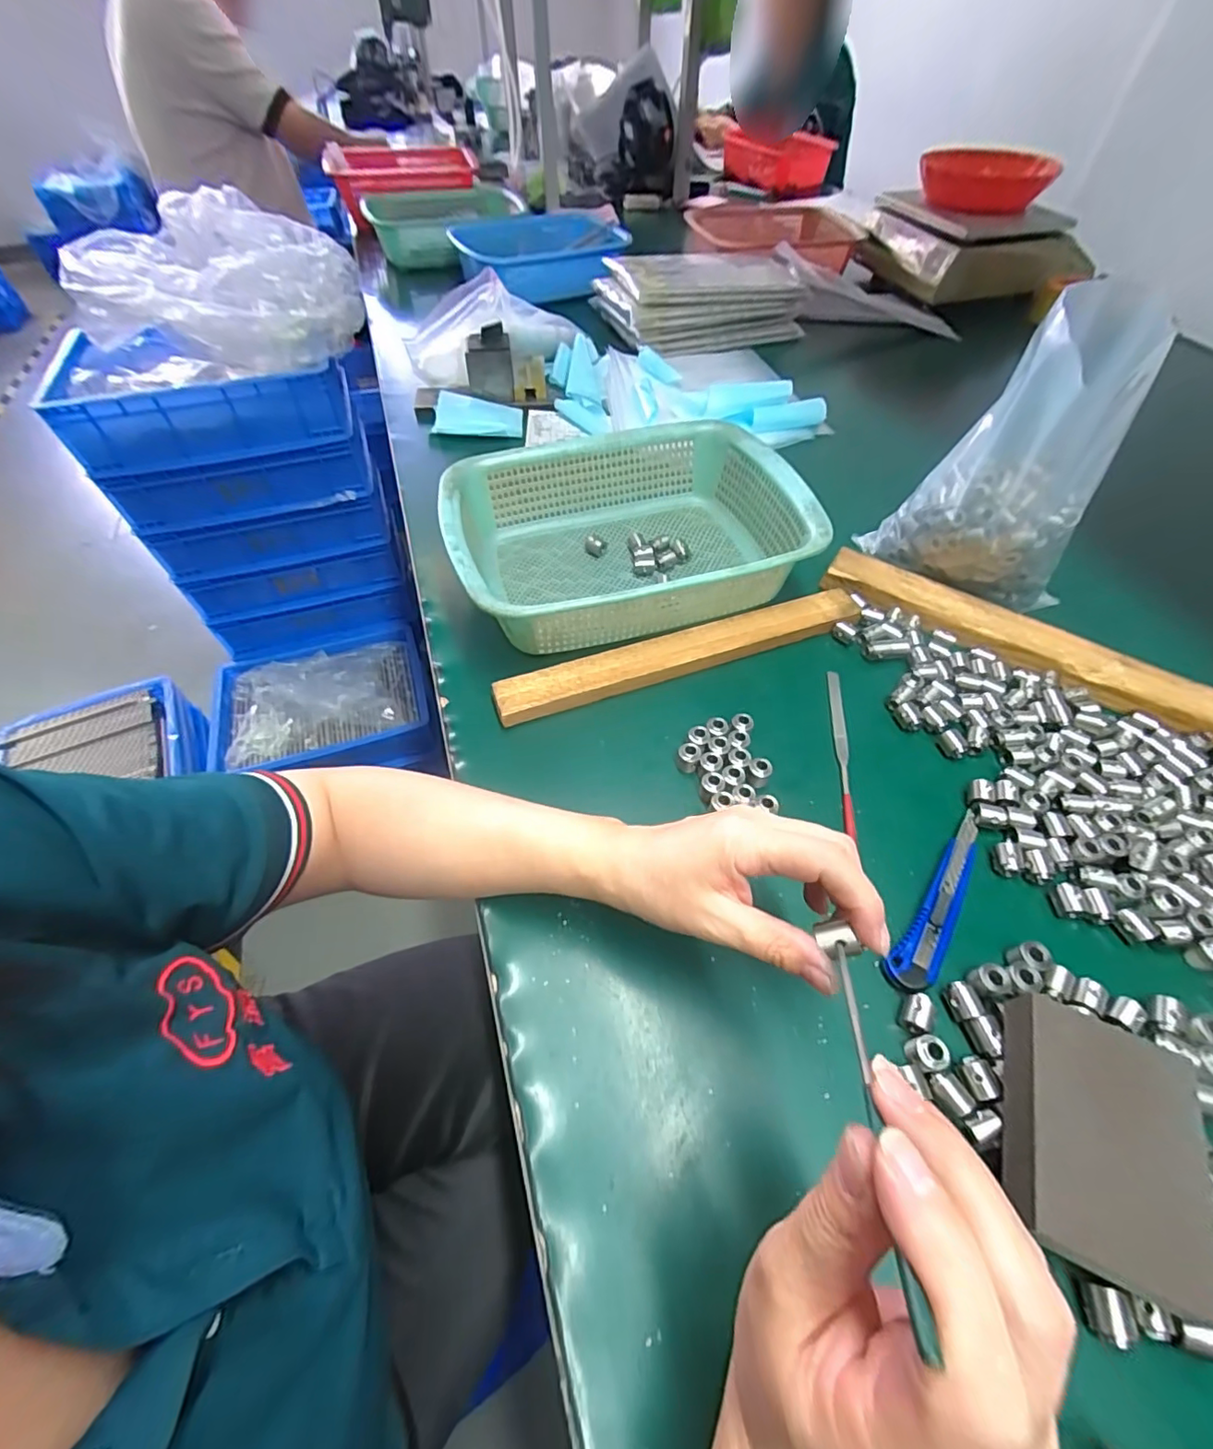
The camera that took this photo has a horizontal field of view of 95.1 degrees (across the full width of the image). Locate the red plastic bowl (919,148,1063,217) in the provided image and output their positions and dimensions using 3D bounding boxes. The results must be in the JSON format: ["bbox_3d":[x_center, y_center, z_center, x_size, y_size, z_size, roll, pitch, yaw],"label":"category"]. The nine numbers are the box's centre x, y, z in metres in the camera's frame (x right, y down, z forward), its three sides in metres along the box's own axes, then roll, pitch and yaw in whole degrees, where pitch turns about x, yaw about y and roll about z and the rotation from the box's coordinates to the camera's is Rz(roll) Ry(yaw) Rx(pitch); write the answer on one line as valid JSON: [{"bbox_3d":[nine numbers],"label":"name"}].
[{"bbox_3d":[0.620,-0.894,0.909,0.194,0.056,0.194,0,54,1],"label":"red plastic bowl"}]

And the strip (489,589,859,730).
[{"bbox_3d":[0.063,-0.060,0.446,0.308,0.016,0.034,-18,56,-12],"label":"strip"}]

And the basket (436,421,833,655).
[{"bbox_3d":[0.016,-0.165,0.486,0.289,0.073,0.219,-13,55,-9],"label":"basket"}]

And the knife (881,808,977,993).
[{"bbox_3d":[0.204,0.105,0.334,0.024,0.008,0.129,35,62,23],"label":"knife"}]

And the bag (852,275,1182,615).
[{"bbox_3d":[0.322,-0.208,0.439,0.103,0.199,0.134,-19,56,-13],"label":"bag"}]

